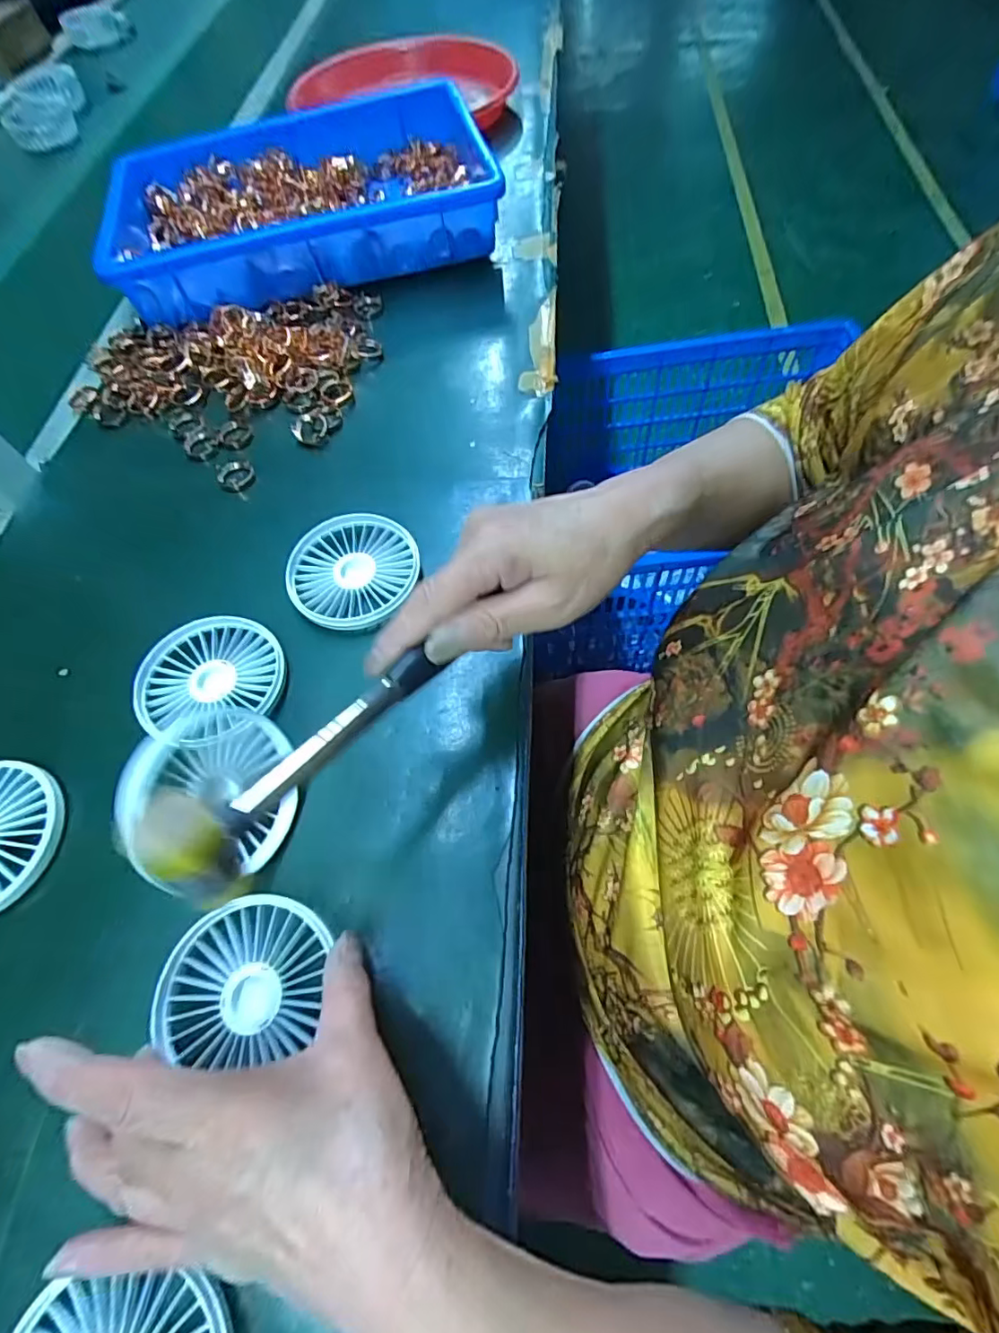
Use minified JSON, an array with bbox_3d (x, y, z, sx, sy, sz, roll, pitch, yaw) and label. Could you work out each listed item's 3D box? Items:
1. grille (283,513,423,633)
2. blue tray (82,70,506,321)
[{"bbox_3d":[-0.099,-0.064,0.376,0.086,0.012,0.084,-1,64,3],"label":"grille"},{"bbox_3d":[-0.191,-0.467,0.556,0.354,0.067,0.249,-17,65,-5],"label":"blue tray"}]

